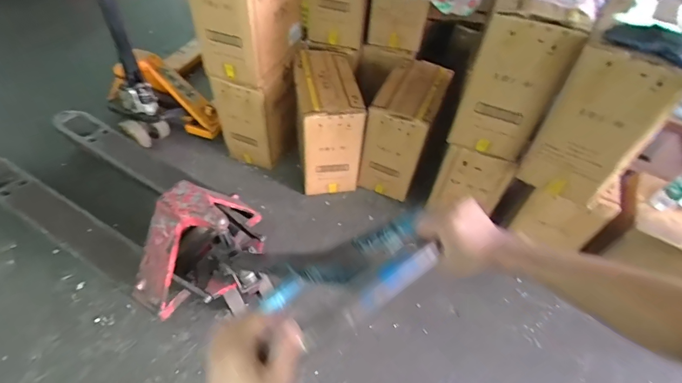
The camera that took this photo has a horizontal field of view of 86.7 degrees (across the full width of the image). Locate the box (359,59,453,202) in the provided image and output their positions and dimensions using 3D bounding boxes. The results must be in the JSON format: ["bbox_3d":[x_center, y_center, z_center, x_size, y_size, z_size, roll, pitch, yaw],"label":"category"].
[{"bbox_3d":[0.322,-0.305,1.803,0.283,0.495,0.472,21,52,13],"label":"box"}]

